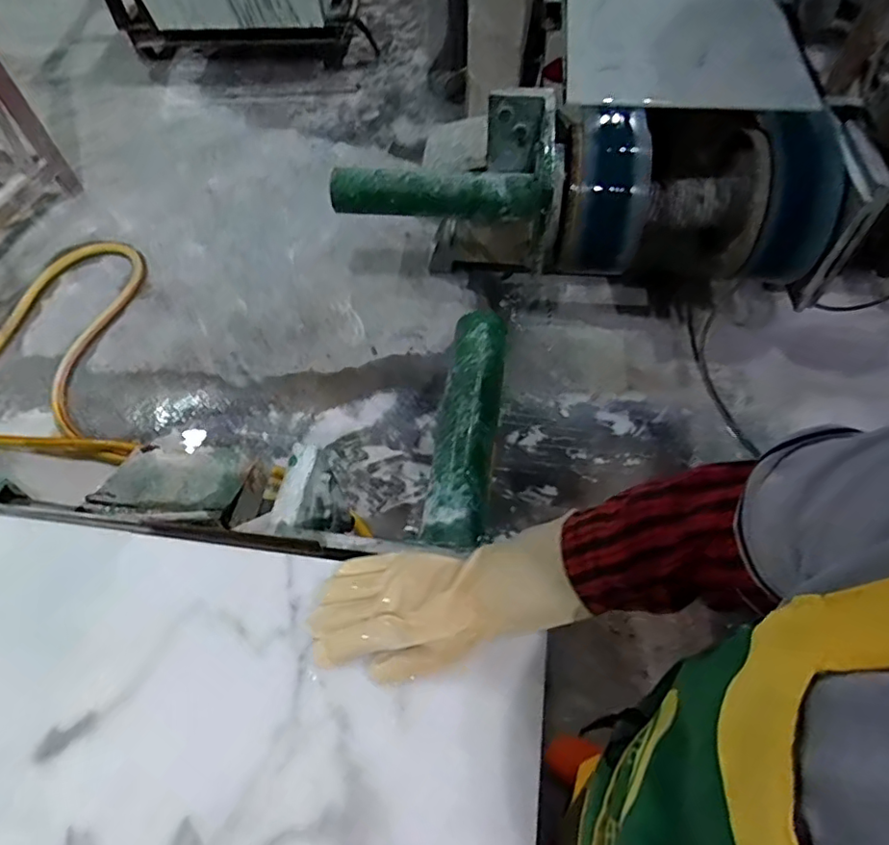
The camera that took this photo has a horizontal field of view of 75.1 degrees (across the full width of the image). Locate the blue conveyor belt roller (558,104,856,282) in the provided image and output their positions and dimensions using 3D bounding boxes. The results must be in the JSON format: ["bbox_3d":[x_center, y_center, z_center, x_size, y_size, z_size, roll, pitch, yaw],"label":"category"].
[{"bbox_3d":[0.478,-0.447,1.156,0.484,0.271,0.245,1,58,4],"label":"blue conveyor belt roller"}]

